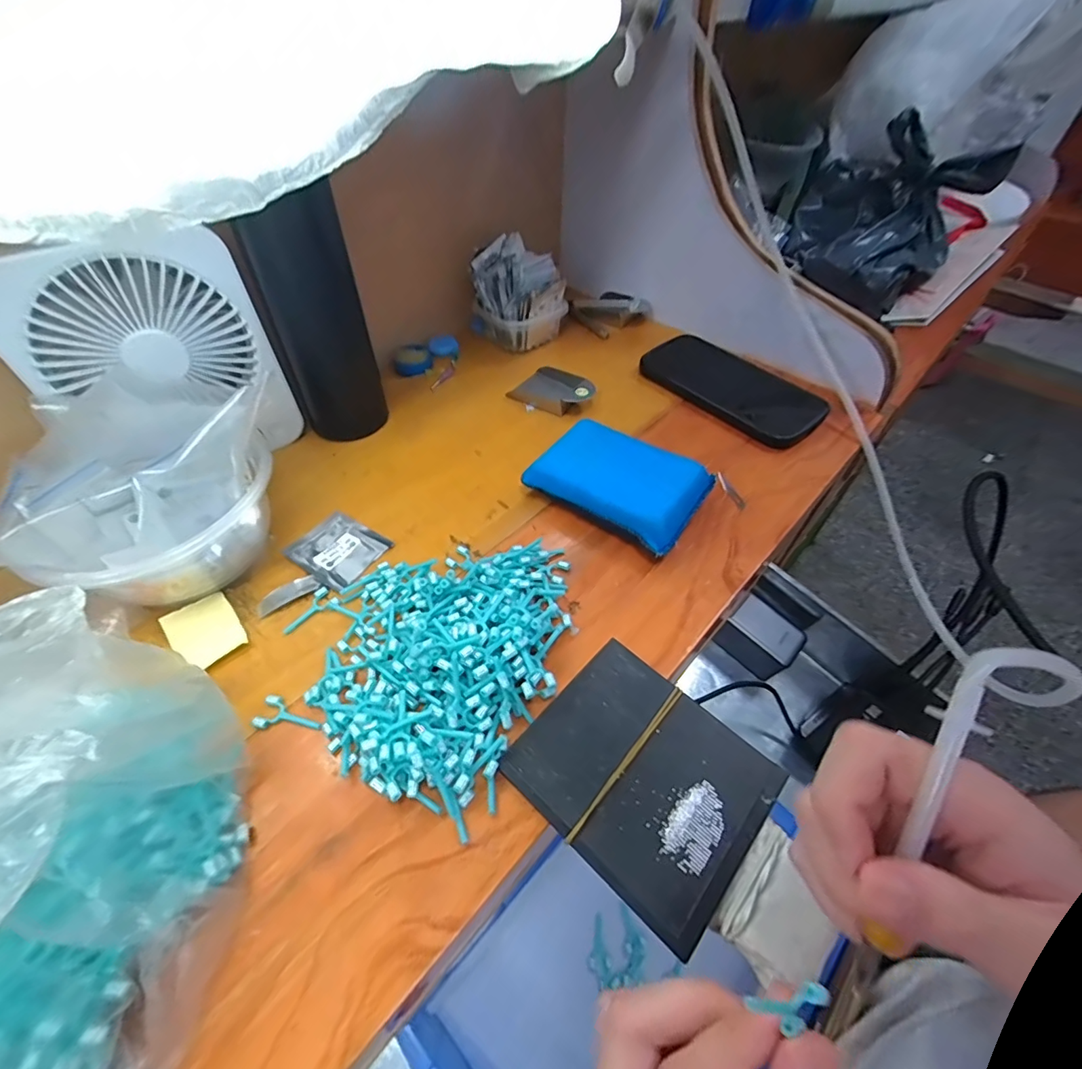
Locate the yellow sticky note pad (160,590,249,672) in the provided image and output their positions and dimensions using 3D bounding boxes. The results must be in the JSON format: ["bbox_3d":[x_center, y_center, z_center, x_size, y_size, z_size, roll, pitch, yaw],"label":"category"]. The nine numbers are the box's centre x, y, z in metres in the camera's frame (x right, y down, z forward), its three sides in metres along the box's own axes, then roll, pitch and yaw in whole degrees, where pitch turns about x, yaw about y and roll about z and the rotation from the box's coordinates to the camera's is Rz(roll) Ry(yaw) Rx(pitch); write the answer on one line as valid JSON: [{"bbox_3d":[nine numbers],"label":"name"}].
[{"bbox_3d":[-0.199,0.057,0.290,0.035,0.004,0.049,-37,59,-27],"label":"yellow sticky note pad"}]

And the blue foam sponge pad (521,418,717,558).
[{"bbox_3d":[0.056,-0.035,0.351,0.111,0.030,0.074,28,55,21],"label":"blue foam sponge pad"}]

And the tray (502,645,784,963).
[{"bbox_3d":[0.050,0.116,0.240,0.107,0.005,0.094,36,58,26],"label":"tray"}]

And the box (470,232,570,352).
[{"bbox_3d":[-0.021,-0.235,0.484,0.073,0.083,0.066,-37,59,-27],"label":"box"}]

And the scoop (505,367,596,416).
[{"bbox_3d":[0.012,-0.131,0.438,0.072,0.019,0.048,28,55,21],"label":"scoop"}]

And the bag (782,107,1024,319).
[{"bbox_3d":[0.379,-0.359,0.548,0.170,0.137,0.162,29,55,22],"label":"bag"}]

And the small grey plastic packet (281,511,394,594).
[{"bbox_3d":[-0.136,0.010,0.330,0.058,0.005,0.050,27,55,21],"label":"small grey plastic packet"}]

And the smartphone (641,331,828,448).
[{"bbox_3d":[0.169,-0.133,0.441,0.081,0.015,0.161,-34,58,-25],"label":"smartphone"}]

